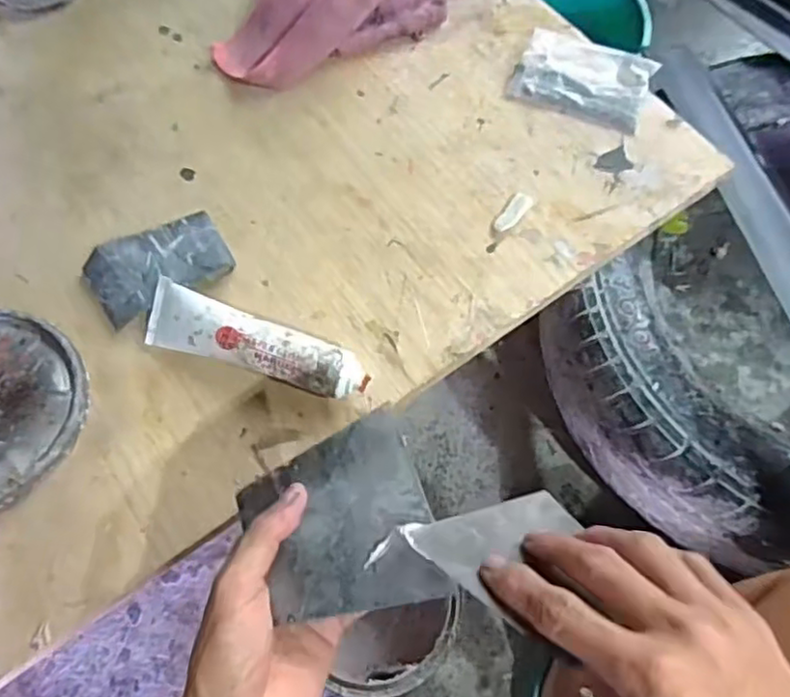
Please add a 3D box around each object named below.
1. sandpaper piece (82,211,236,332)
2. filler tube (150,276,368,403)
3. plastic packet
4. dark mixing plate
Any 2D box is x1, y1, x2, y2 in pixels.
[{"bbox_3d":[-0.186,-0.065,0.522,0.106,0.020,0.066,-30,70,-10],"label":"sandpaper piece"},{"bbox_3d":[-0.102,-0.004,0.484,0.171,0.035,0.042,17,69,9],"label":"filler tube"},{"bbox_3d":[0.166,-0.238,0.587,0.113,0.014,0.076,20,70,10],"label":"plastic packet"},{"bbox_3d":[-0.028,0.095,0.350,0.093,0.005,0.095,-22,63,0],"label":"dark mixing plate"}]

